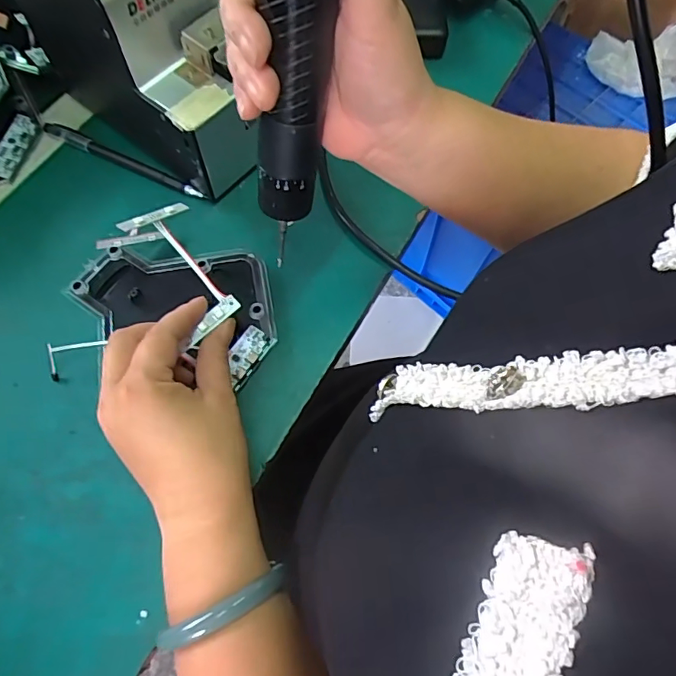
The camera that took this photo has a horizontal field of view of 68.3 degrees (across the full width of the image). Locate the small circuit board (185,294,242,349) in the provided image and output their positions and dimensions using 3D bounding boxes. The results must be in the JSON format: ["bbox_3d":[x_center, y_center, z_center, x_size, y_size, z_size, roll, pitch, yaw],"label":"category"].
[{"bbox_3d":[-0.080,-0.011,0.320,0.012,0.005,0.040,40,78,15],"label":"small circuit board"}]

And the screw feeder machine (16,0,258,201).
[{"bbox_3d":[-0.136,-0.235,0.383,0.195,0.139,0.123,41,70,16],"label":"screw feeder machine"}]

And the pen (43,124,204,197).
[{"bbox_3d":[-0.184,-0.152,0.424,0.160,0.008,0.010,26,67,10],"label":"pen"}]

